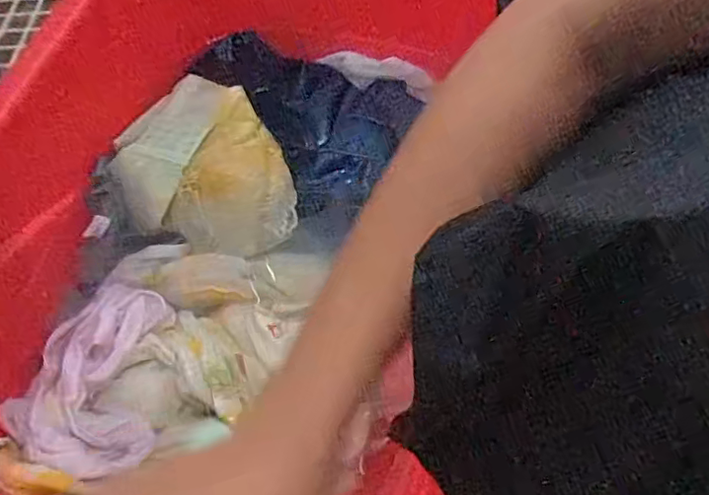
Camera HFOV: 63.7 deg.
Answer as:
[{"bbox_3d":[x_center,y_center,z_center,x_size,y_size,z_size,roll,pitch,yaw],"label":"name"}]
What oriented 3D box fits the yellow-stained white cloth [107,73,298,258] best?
[{"bbox_3d":[-0.156,-0.085,0.566,0.152,0.026,0.225,-25,59,-13],"label":"yellow-stained white cloth"}]

